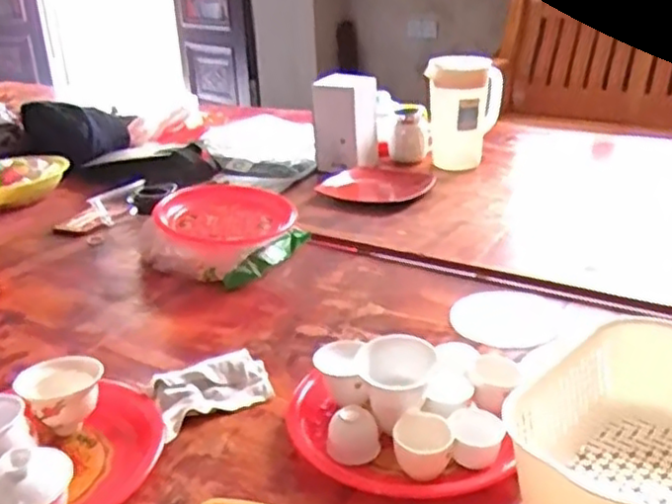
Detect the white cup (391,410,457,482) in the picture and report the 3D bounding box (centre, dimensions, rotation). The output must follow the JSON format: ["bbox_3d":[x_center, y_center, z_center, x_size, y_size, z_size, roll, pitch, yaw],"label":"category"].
[{"bbox_3d":[0.086,0.193,0.688,0.057,0.048,0.060,-3,23,1],"label":"white cup"}]

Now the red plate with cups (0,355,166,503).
[{"bbox_3d":[-0.315,0.201,0.716,0.259,0.074,0.224,-19,28,-33],"label":"red plate with cups"}]

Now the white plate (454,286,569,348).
[{"bbox_3d":[0.237,0.087,0.971,0.141,0.016,0.149,-3,23,1],"label":"white plate"}]

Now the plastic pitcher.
[{"bbox_3d":[0.282,-0.306,1.552,0.124,0.232,0.115,18,31,40],"label":"plastic pitcher"}]

